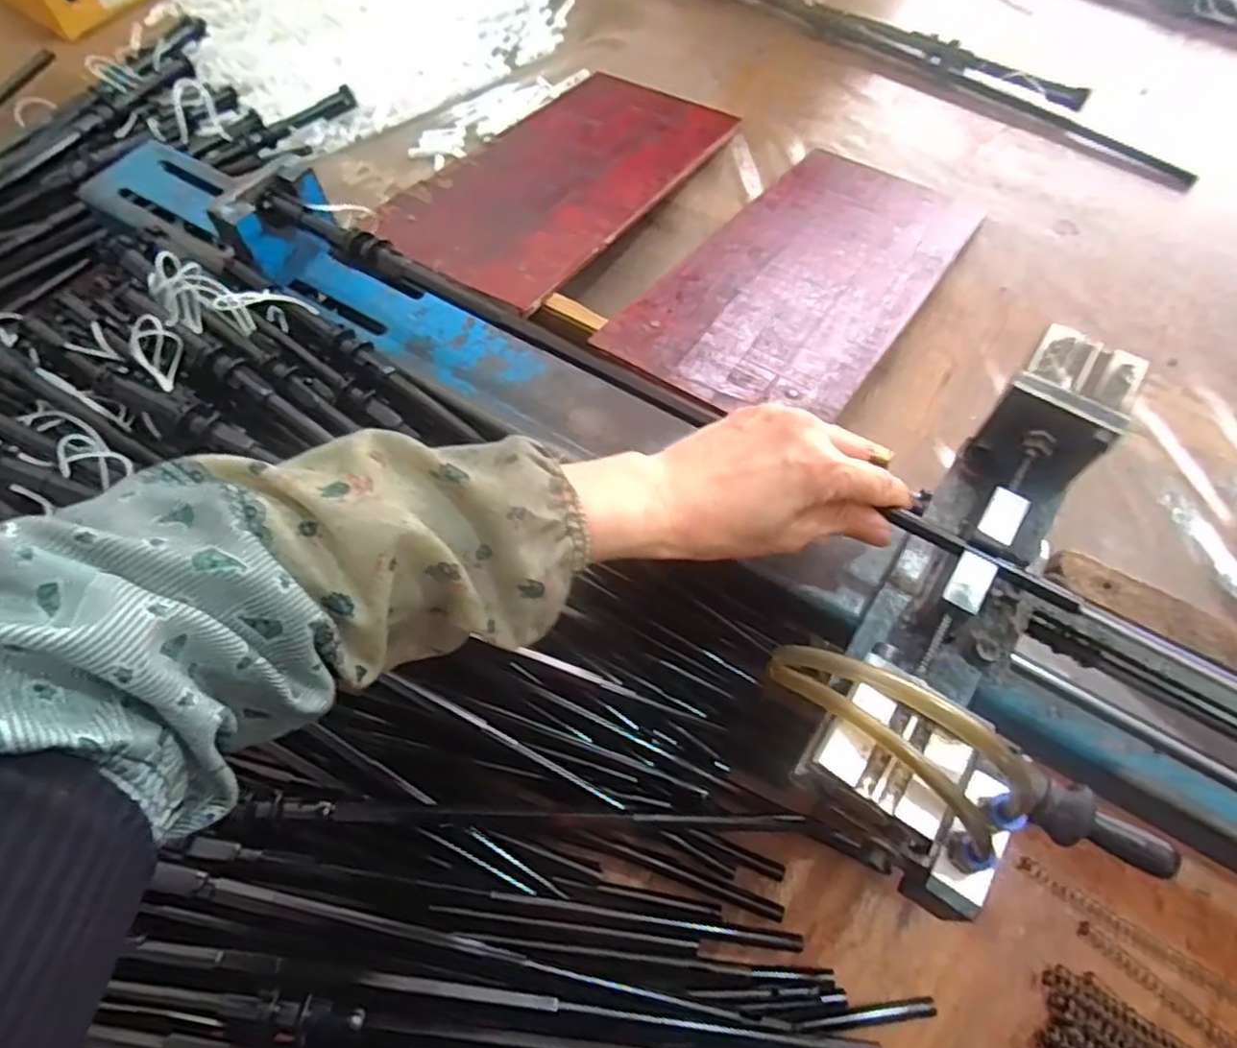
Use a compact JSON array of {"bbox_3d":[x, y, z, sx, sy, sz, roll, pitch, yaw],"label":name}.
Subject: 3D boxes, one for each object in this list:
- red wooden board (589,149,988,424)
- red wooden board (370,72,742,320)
[{"bbox_3d":[0.153,-0.201,0.553,0.168,0.008,0.365,32,56,17],"label":"red wooden board"},{"bbox_3d":[-0.042,-0.304,0.614,0.169,0.012,0.362,24,55,14],"label":"red wooden board"}]

